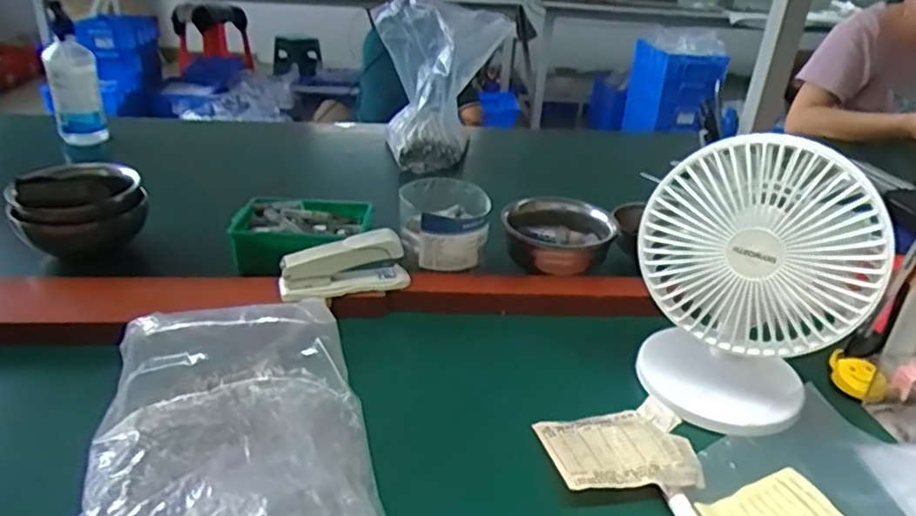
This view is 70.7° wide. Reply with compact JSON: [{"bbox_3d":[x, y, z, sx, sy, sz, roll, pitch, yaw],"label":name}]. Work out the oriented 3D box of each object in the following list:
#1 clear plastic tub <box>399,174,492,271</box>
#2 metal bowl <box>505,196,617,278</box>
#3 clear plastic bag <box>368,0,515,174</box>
[{"bbox_3d":[-0.016,-0.033,0.727,0.098,0.077,0.105,2,28,-3],"label":"clear plastic tub"},{"bbox_3d":[0.113,-0.025,0.736,0.119,0.061,0.119,3,28,-2],"label":"metal bowl"},{"bbox_3d":[-0.030,-0.288,1.063,0.219,0.233,0.182,4,28,0],"label":"clear plastic bag"}]

